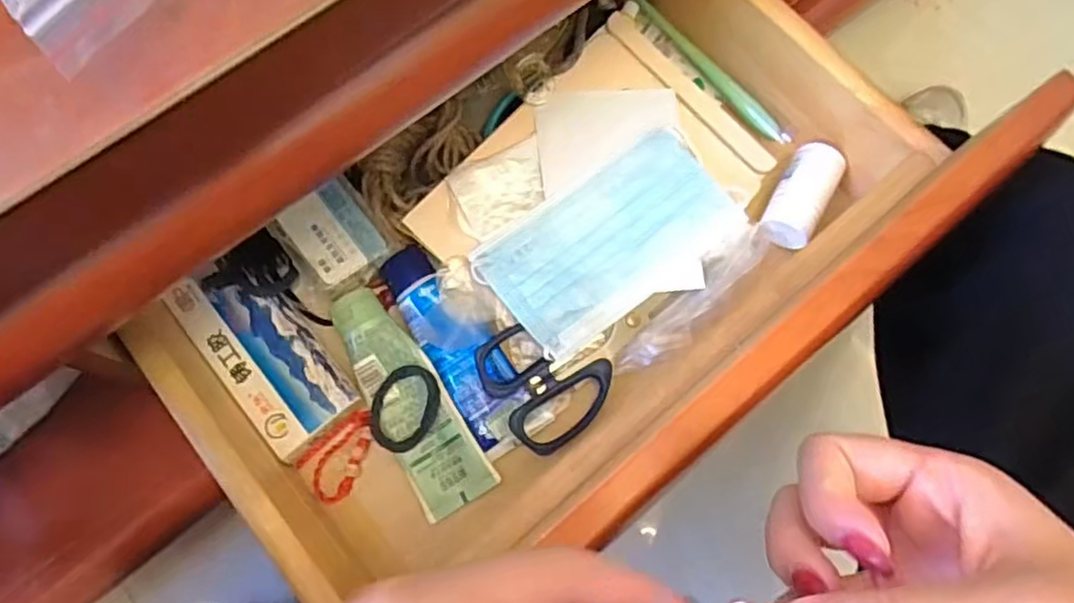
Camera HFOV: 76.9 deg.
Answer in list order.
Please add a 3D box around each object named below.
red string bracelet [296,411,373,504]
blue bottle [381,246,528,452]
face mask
[{"bbox_3d":[-0.125,0.102,0.442,0.055,0.014,0.039,-36,74,-10],"label":"red string bracelet"},{"bbox_3d":[-0.056,0.025,0.452,0.043,0.029,0.138,-31,74,-9],"label":"blue bottle"},{"bbox_3d":[0.051,-0.045,0.458,0.174,0.012,0.089,-35,74,-10],"label":"face mask"}]

